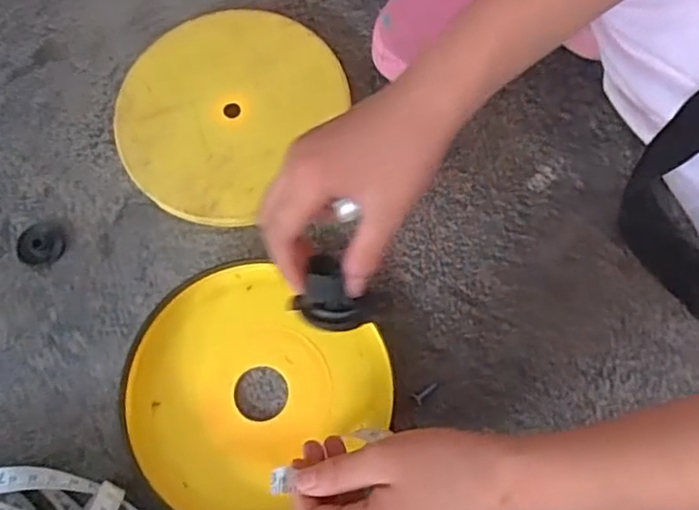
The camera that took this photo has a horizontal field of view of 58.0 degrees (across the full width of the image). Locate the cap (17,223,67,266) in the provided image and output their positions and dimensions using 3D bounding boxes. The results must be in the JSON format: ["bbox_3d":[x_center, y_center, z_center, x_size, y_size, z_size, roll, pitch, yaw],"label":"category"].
[{"bbox_3d":[-0.191,-0.007,0.390,0.027,0.004,0.027,-1,74,3],"label":"cap"}]

